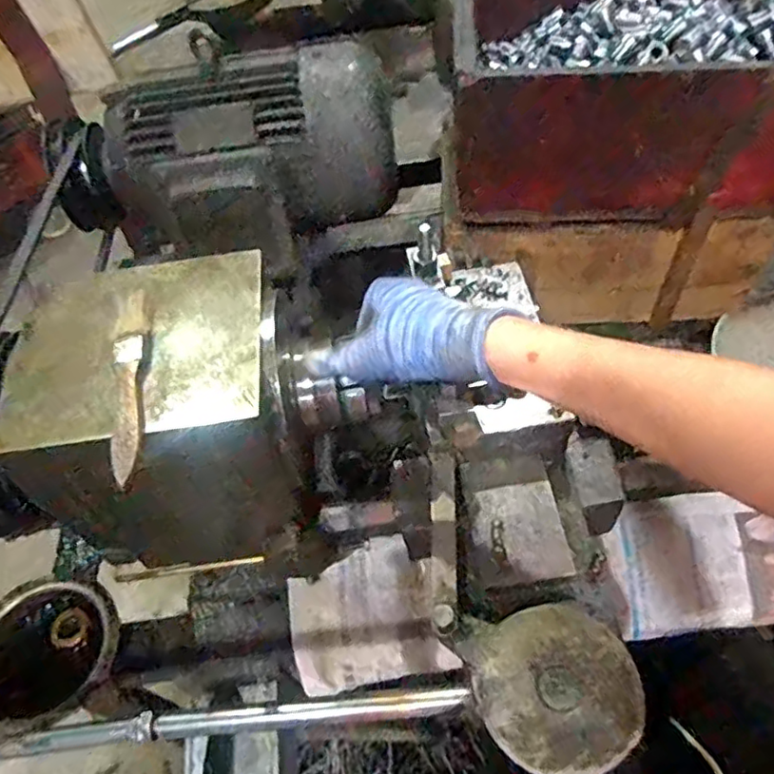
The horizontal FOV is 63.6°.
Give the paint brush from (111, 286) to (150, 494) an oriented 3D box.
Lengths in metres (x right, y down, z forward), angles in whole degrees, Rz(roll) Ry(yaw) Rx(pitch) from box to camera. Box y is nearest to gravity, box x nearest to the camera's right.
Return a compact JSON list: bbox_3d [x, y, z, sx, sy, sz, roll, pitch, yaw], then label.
[{"bbox_3d":[-0.164,-0.004,0.395,0.019,0.009,0.148,-11,53,-3],"label":"paint brush"}]

